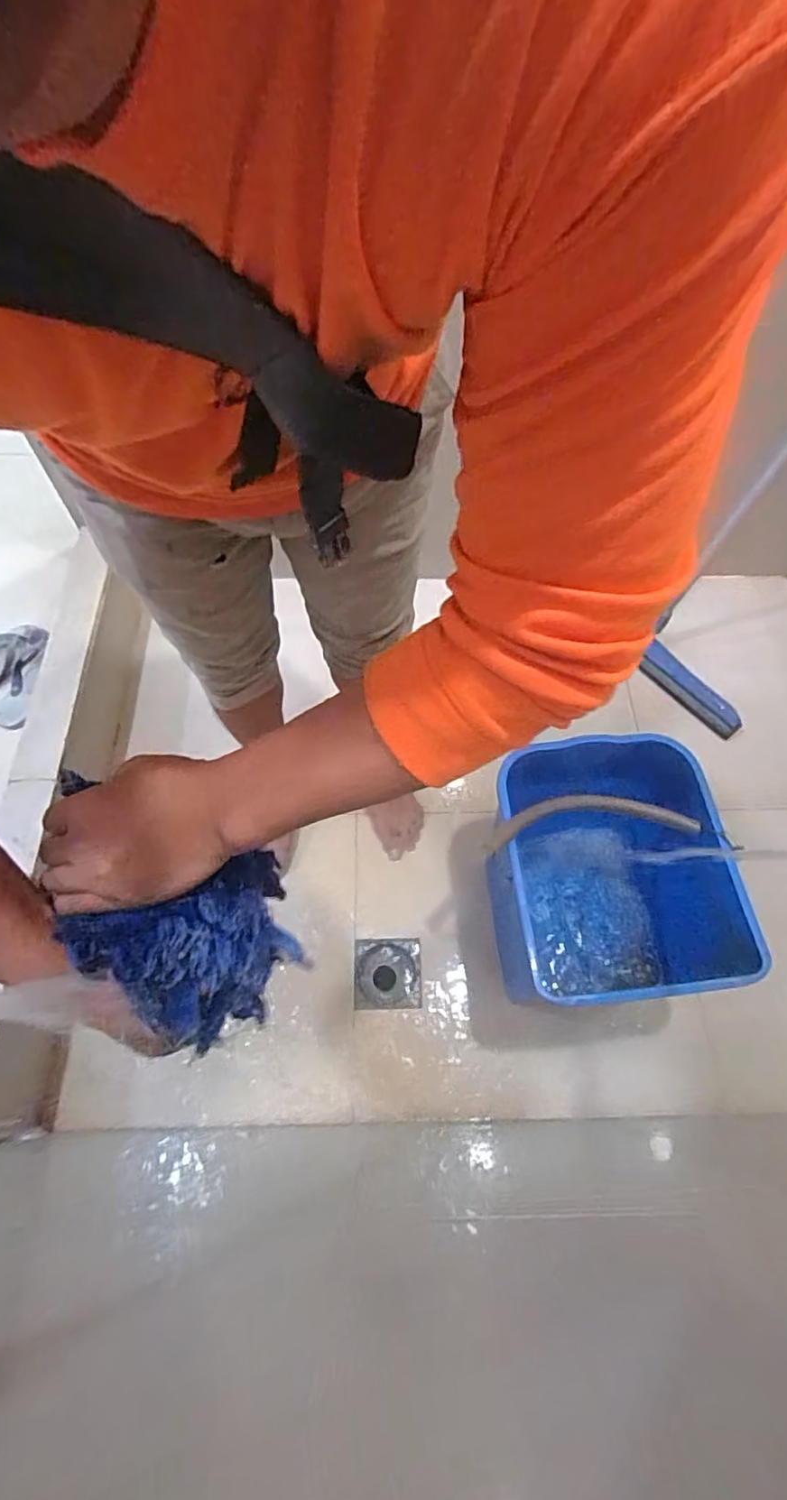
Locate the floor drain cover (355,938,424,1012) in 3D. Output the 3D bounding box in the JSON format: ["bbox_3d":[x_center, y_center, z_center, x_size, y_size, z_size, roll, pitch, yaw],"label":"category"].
[{"bbox_3d":[-0.010,0.393,1.062,0.116,0.007,0.117,-1,63,-2],"label":"floor drain cover"}]

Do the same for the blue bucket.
[{"bbox_3d":[0.308,0.198,0.965,0.303,0.312,0.383,-7,64,-5],"label":"blue bucket"}]

